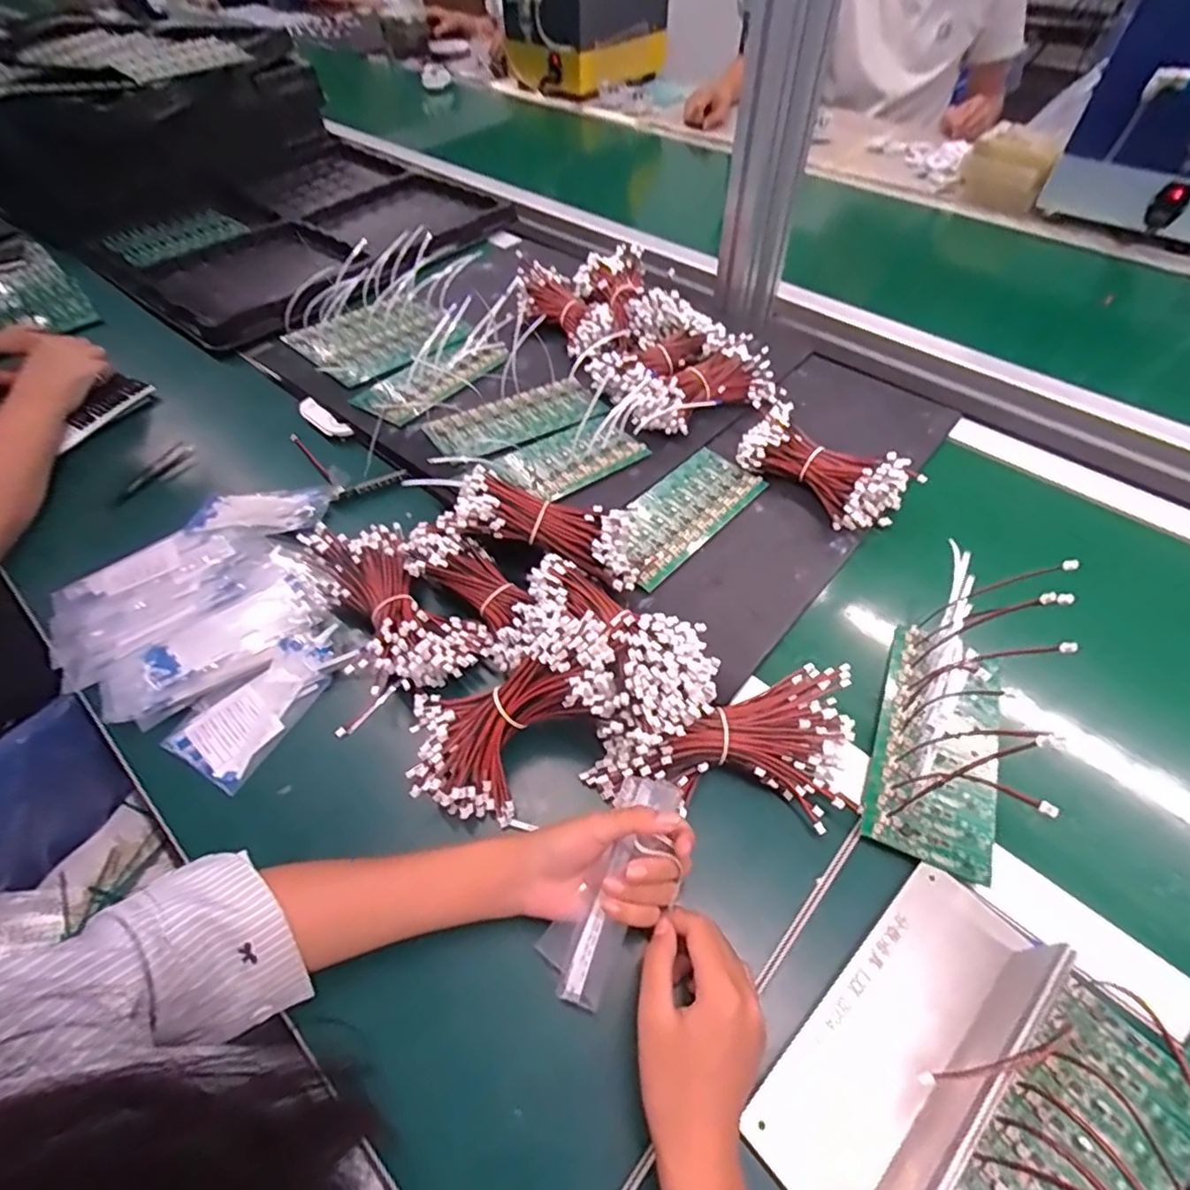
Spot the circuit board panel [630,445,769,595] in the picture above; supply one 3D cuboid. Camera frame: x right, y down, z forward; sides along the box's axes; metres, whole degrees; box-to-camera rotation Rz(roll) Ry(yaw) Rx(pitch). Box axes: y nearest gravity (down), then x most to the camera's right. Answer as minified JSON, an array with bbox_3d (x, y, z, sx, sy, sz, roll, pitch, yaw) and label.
[{"bbox_3d":[0.085,-0.084,0.600,0.085,0.012,0.194,38,61,22],"label":"circuit board panel"}]

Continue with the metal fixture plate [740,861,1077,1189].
[{"bbox_3d":[0.176,0.243,0.331,0.196,0.061,0.074,-37,61,-23],"label":"metal fixture plate"}]

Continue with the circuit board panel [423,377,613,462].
[{"bbox_3d":[-0.089,-0.204,0.676,0.196,0.010,0.080,-23,56,-15],"label":"circuit board panel"}]

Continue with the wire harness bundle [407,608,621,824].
[{"bbox_3d":[-0.060,0.085,0.440,0.177,0.047,0.100,-40,58,5],"label":"wire harness bundle"}]

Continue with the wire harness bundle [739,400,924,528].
[{"bbox_3d":[0.231,-0.131,0.614,0.169,0.057,0.079,36,62,25],"label":"wire harness bundle"}]

